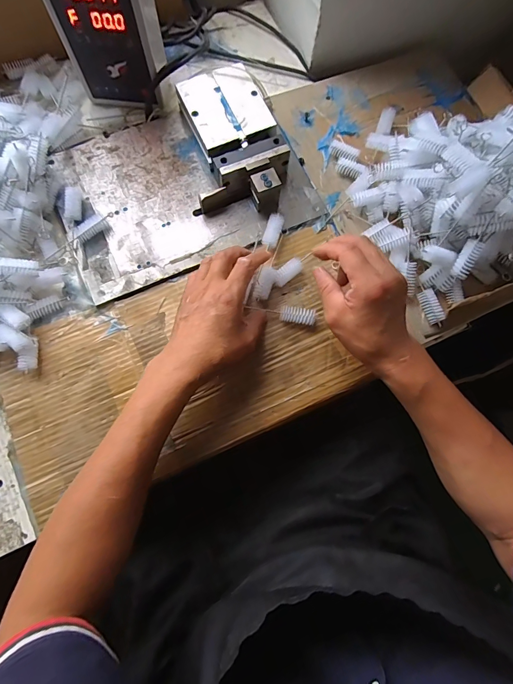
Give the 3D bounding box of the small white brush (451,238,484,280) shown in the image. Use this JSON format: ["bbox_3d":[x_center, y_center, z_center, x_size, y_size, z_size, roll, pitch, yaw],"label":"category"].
[{"bbox_3d":[0.234,-0.093,0.404,0.017,0.013,0.043,15,119,2],"label":"small white brush"}]

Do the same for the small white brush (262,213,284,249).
[{"bbox_3d":[0.021,-0.138,0.456,0.018,0.017,0.044,18,76,3],"label":"small white brush"}]

